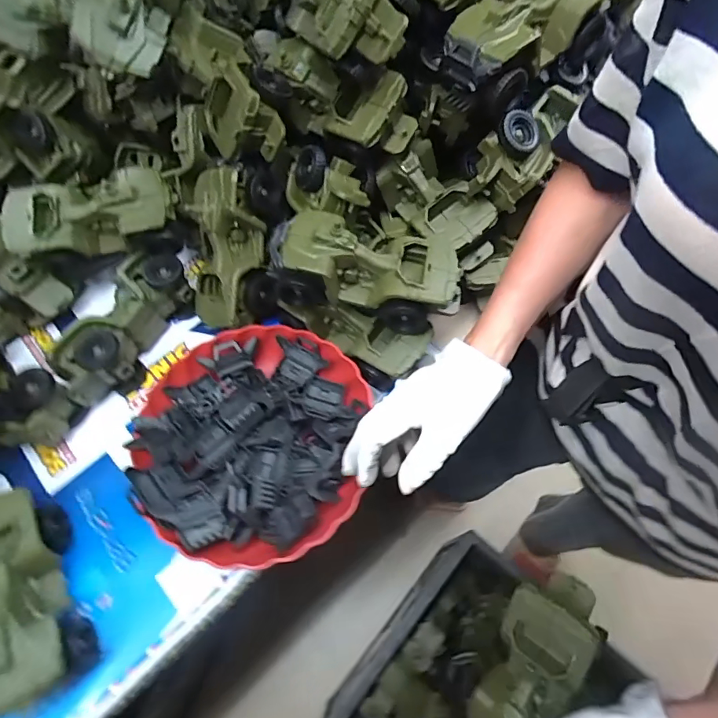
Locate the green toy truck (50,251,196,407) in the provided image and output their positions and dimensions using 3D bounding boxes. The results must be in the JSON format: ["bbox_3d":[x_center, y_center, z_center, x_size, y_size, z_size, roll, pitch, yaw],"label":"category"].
[{"bbox_3d":[-0.273,-0.034,0.530,0.078,0.078,0.183,24,67,12],"label":"green toy truck"}]

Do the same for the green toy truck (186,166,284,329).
[{"bbox_3d":[-0.142,-0.122,0.521,0.098,0.067,0.182,5,99,0],"label":"green toy truck"}]

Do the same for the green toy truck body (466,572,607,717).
[{"bbox_3d":[0.171,0.293,0.442,0.084,0.084,0.166,26,100,9],"label":"green toy truck body"}]

